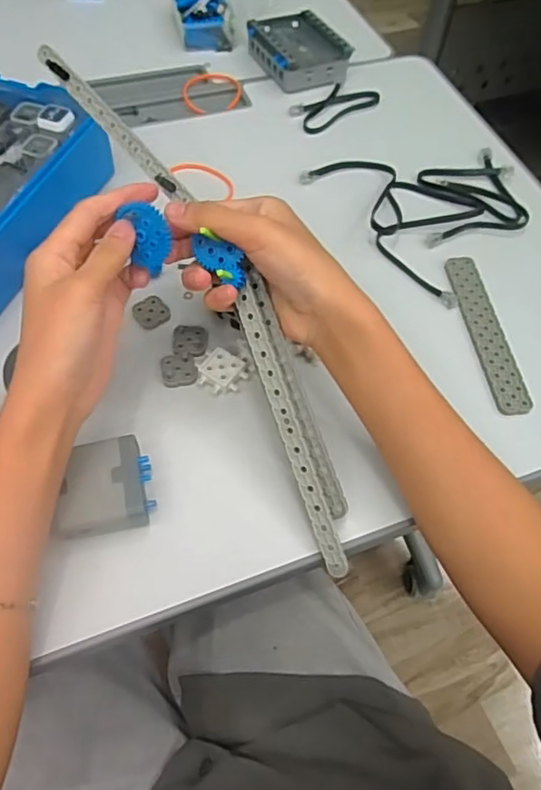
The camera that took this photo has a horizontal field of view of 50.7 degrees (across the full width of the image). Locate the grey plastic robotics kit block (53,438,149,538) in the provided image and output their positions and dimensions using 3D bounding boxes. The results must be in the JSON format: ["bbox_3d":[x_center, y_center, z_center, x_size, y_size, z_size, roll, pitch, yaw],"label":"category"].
[{"bbox_3d":[-0.106,0.060,0.358,0.053,0.023,0.057,-9,59,-9],"label":"grey plastic robotics kit block"}]

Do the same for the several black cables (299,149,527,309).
[{"bbox_3d":[0.156,-0.183,0.531,0.171,0.010,0.190,-30,65,-20],"label":"several black cables"}]

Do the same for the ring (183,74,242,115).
[{"bbox_3d":[-0.062,-0.322,0.604,0.062,0.009,0.063,2,58,-3],"label":"ring"}]

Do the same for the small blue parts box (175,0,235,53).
[{"bbox_3d":[-0.075,-0.429,0.649,0.061,0.033,0.082,-8,59,-9],"label":"small blue parts box"}]

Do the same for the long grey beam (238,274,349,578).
[{"bbox_3d":[0.012,0.020,0.358,0.016,0.008,0.189,-17,87,-14],"label":"long grey beam"}]

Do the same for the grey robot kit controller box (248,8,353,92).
[{"bbox_3d":[0.032,-0.373,0.621,0.079,0.033,0.114,-20,62,-16],"label":"grey robot kit controller box"}]

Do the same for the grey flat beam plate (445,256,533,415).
[{"bbox_3d":[0.172,-0.052,0.456,0.026,0.007,0.148,-5,59,-7],"label":"grey flat beam plate"}]

